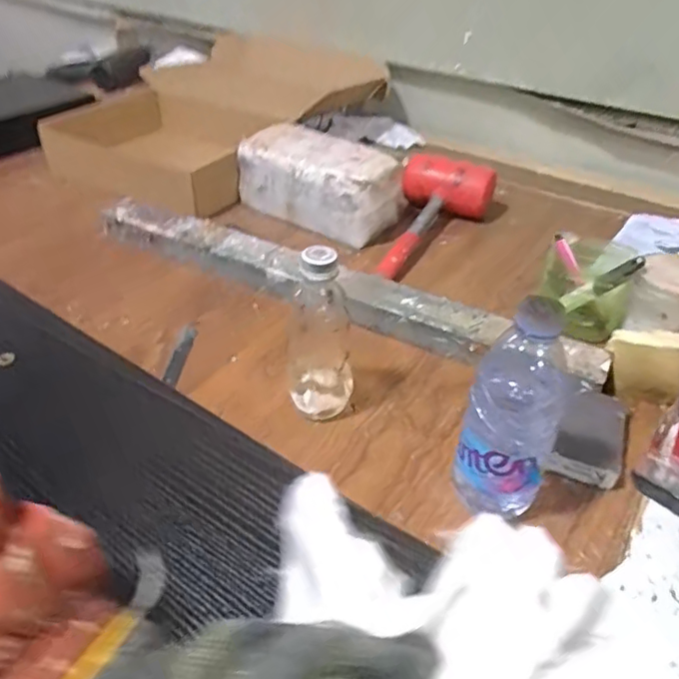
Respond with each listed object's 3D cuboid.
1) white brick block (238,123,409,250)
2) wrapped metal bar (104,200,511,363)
[{"bbox_3d":[-0.022,-0.233,0.869,0.237,0.096,0.129,26,44,27],"label":"white brick block"},{"bbox_3d":[-0.075,-0.085,0.738,0.554,0.036,0.078,23,43,24],"label":"wrapped metal bar"}]

